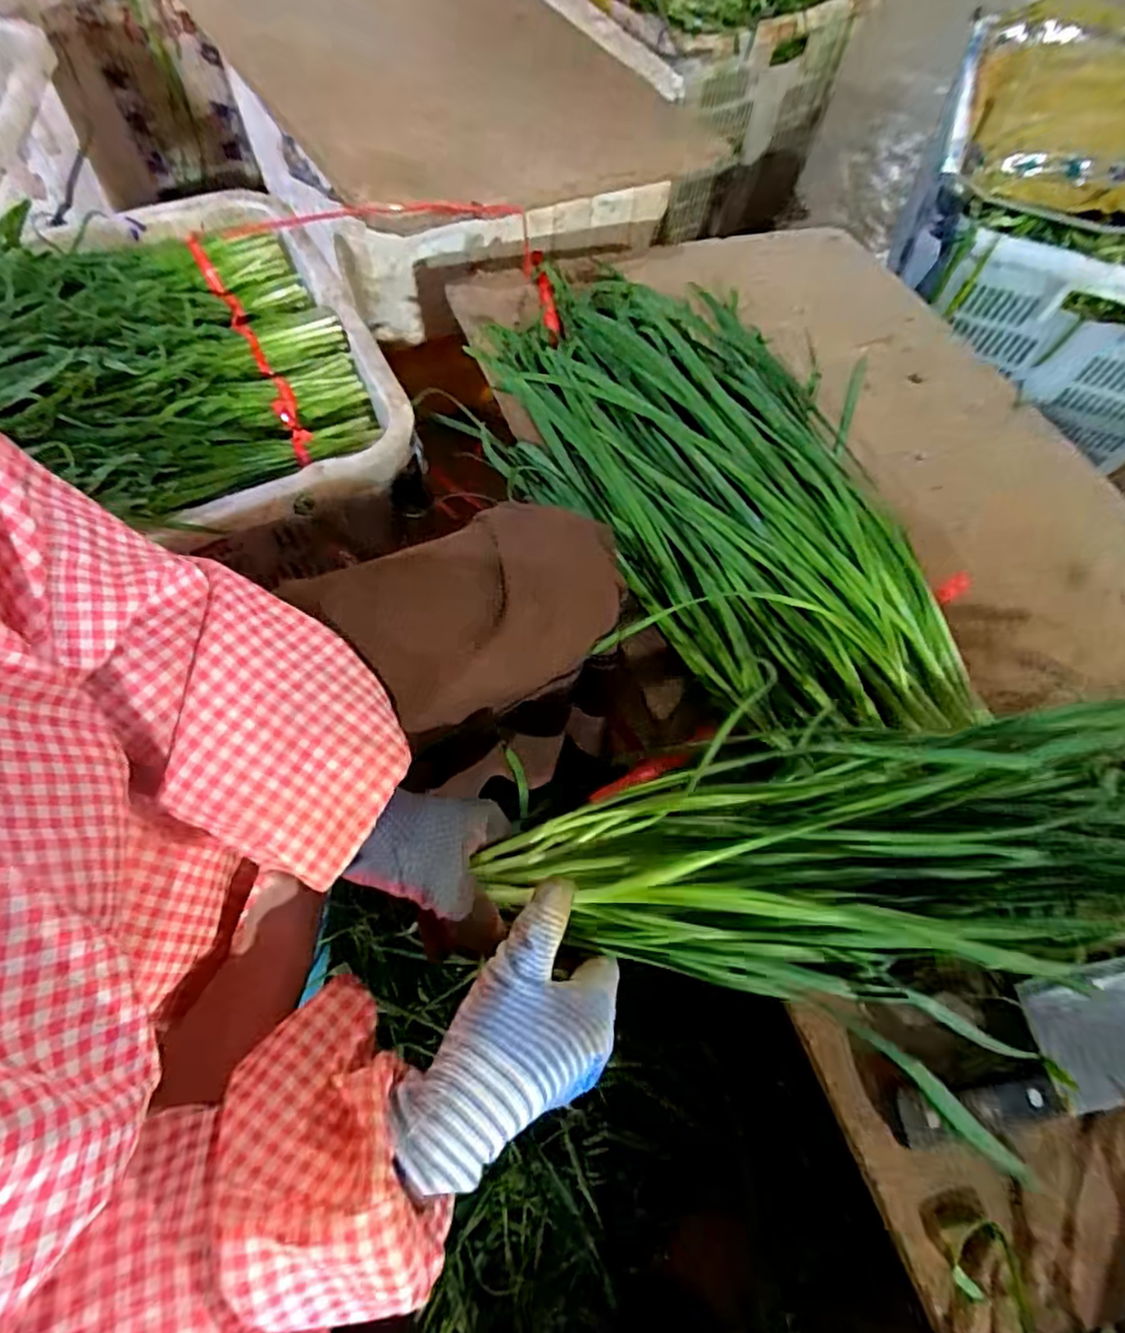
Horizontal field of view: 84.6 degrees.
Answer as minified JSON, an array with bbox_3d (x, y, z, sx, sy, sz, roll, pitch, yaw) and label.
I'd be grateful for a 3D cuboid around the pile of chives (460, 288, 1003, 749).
[{"bbox_3d":[0.092,-0.147,0.512,0.250,0.083,0.492,-16,68,-11],"label":"pile of chives"}]

